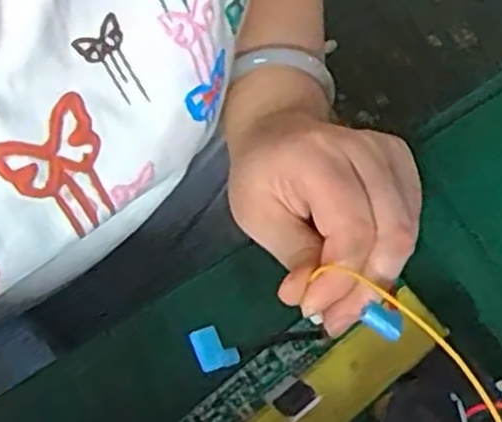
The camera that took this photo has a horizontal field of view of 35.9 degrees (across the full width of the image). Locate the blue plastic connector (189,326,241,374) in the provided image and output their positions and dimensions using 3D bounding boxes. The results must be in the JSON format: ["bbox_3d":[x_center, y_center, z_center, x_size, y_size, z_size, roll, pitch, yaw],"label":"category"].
[{"bbox_3d":[-0.014,0.054,0.304,0.015,0.006,0.017,-24,73,-8],"label":"blue plastic connector"}]

